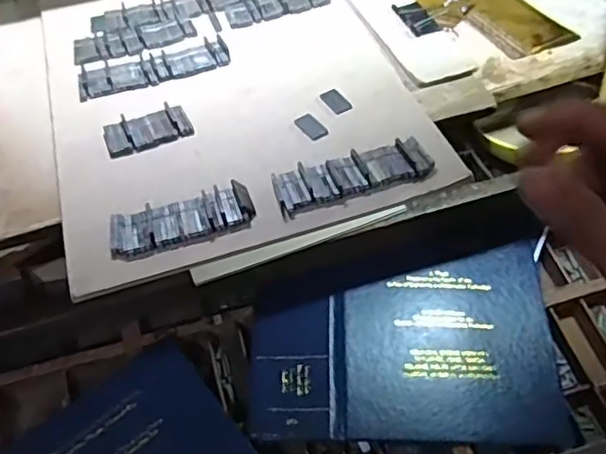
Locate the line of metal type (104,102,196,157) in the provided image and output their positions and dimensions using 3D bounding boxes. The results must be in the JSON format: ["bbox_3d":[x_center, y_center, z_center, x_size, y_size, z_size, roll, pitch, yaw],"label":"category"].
[{"bbox_3d":[-0.089,-0.056,0.346,0.048,0.007,0.023,-20,51,-13],"label":"line of metal type"}]

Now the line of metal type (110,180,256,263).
[{"bbox_3d":[-0.060,-0.003,0.301,0.070,0.007,0.026,-16,50,-10],"label":"line of metal type"}]

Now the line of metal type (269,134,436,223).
[{"bbox_3d":[0.026,-0.028,0.315,0.082,0.009,0.028,-19,51,-12],"label":"line of metal type"}]

